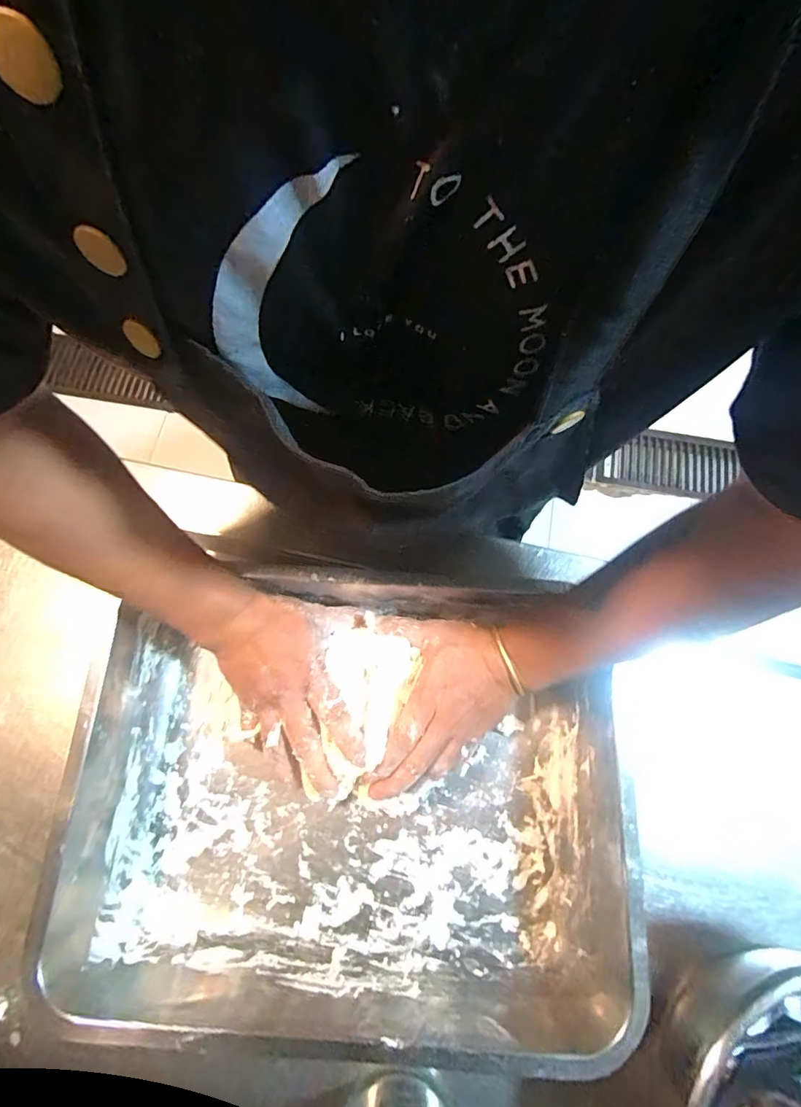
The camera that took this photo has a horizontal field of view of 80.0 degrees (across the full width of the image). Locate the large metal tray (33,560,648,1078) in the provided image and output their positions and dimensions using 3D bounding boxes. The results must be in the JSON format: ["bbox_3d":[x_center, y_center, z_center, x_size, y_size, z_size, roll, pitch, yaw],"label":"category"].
[{"bbox_3d":[-0.041,0.212,0.408,0.436,0.106,0.335,4,79,2],"label":"large metal tray"}]

